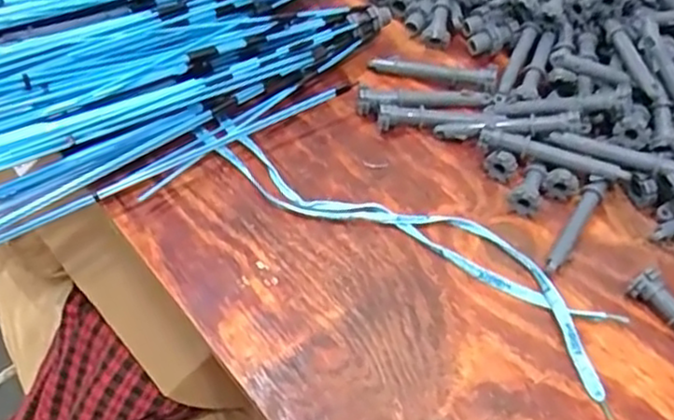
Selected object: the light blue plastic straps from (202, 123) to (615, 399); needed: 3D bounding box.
[{"bbox_3d":[0.037,0.009,0.441,0.291,0.010,0.059,30,59,21],"label":"light blue plastic straps"}]

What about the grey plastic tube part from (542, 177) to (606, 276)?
[{"bbox_3d":[0.147,0.010,0.435,0.012,0.014,0.074,28,58,20],"label":"grey plastic tube part"}]

